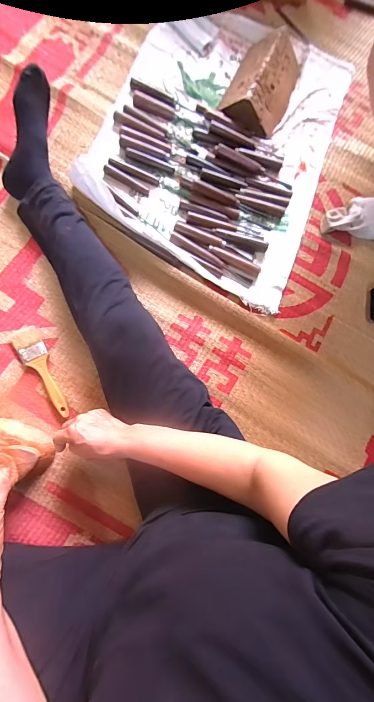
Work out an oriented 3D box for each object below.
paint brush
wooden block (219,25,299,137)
[{"bbox_3d":[-0.268,0.041,0.570,0.045,0.016,0.176,-23,85,-9],"label":"paint brush"},{"bbox_3d":[0.170,-0.595,0.679,0.129,0.067,0.216,25,80,-2],"label":"wooden block"}]

